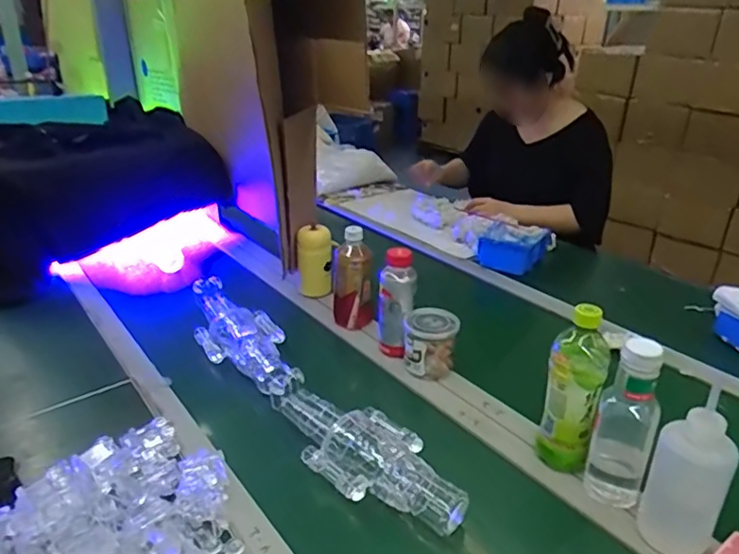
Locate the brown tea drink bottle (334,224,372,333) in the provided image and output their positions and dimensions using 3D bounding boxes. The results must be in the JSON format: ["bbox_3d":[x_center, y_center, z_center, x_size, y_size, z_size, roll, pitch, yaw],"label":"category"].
[{"bbox_3d":[-0.031,0.005,1.045,0.071,0.187,0.071,-2,26,-5],"label":"brown tea drink bottle"}]

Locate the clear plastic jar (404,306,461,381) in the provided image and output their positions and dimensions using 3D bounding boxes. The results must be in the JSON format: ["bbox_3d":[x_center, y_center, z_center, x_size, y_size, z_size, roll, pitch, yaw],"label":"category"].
[{"bbox_3d":[0.098,0.108,0.921,0.085,0.094,0.067,4,26,9],"label":"clear plastic jar"}]

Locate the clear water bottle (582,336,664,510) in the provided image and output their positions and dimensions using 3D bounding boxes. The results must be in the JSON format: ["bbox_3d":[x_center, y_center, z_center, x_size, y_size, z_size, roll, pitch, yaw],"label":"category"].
[{"bbox_3d":[0.297,0.167,0.670,0.064,0.206,0.057,11,28,22],"label":"clear water bottle"}]

